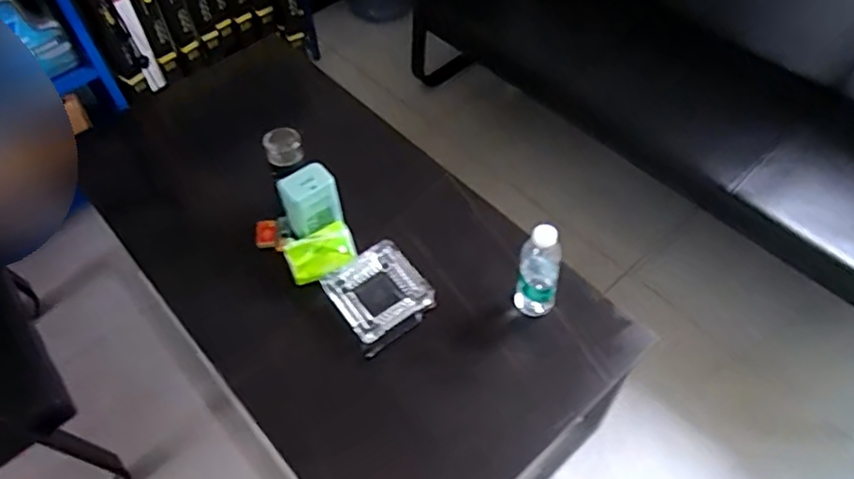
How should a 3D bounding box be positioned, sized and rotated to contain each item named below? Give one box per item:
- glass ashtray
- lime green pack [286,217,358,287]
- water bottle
[{"bbox_3d":[-0.084,0.095,1.164,0.163,0.040,0.159,-30,57,-18],"label":"glass ashtray"},{"bbox_3d":[-0.196,0.025,1.178,0.125,0.028,0.087,-22,89,-8],"label":"lime green pack"},{"bbox_3d":[0.184,0.053,1.058,0.070,0.212,0.067,9,54,10],"label":"water bottle"}]

